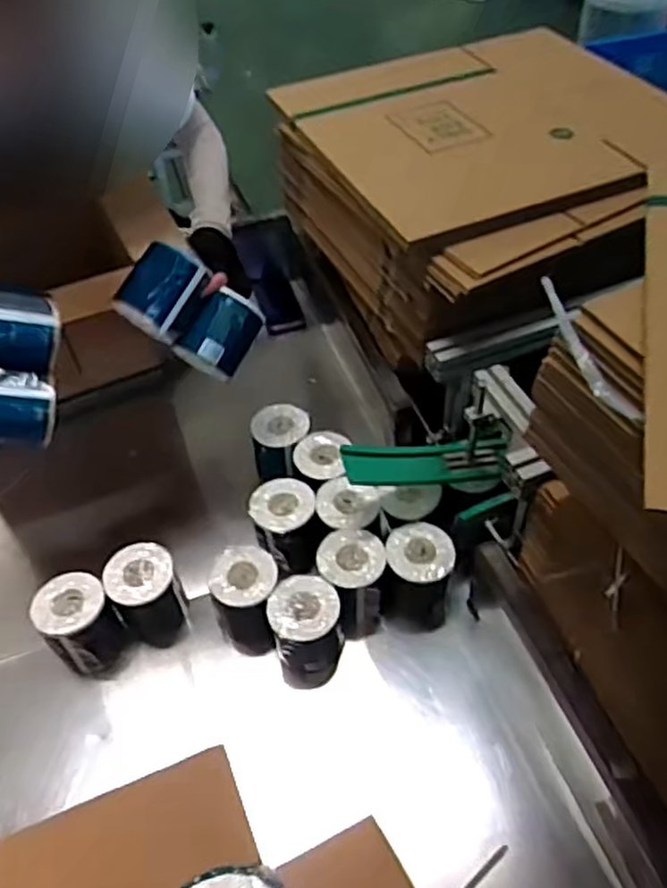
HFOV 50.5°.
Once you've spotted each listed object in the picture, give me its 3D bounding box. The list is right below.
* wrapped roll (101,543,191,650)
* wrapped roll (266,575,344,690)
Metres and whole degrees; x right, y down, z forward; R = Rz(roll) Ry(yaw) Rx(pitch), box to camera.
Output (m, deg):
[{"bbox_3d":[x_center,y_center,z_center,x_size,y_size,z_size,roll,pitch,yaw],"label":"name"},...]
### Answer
[{"bbox_3d":[-0.269,0.226,1.036,0.091,0.182,0.093,-1,50,1],"label":"wrapped roll"},{"bbox_3d":[-0.037,0.266,0.995,0.098,0.143,0.108,-6,50,-3],"label":"wrapped roll"}]

